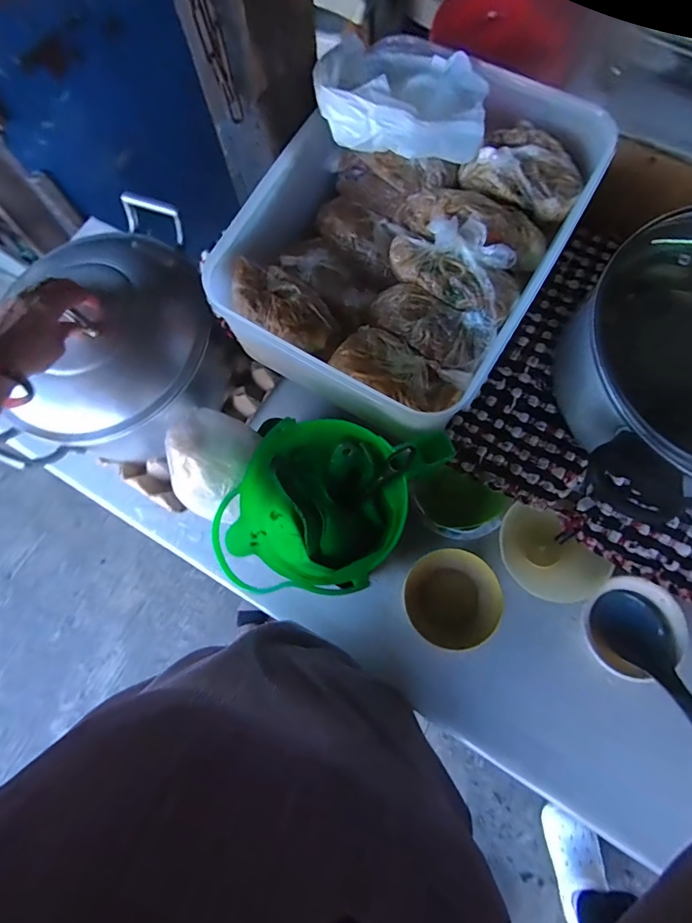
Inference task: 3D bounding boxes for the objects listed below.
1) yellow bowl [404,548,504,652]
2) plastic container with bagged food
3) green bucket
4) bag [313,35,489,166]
[{"bbox_3d":[0.133,0.173,0.565,0.111,0.048,0.112,-1,75,2],"label":"yellow bowl"},{"bbox_3d":[0.063,-0.239,0.444,0.278,0.114,0.376,30,78,9],"label":"plastic container with bagged food"},{"bbox_3d":[-0.018,0.049,0.483,0.149,0.194,0.141,16,76,6],"label":"green bucket"},{"bbox_3d":[0.058,-0.370,0.444,0.163,0.057,0.140,2,75,3],"label":"bag"}]

